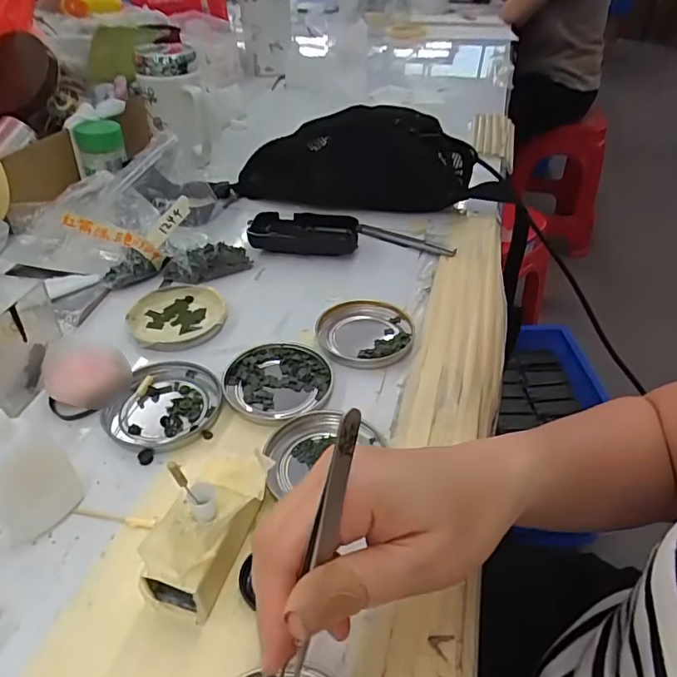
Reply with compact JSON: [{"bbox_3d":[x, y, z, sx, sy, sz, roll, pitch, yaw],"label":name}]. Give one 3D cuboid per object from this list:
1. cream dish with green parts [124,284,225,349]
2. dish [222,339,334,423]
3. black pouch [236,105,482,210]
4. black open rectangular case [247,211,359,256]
[{"bbox_3d":[-0.137,-0.019,0.449,0.079,0.012,0.080,1,40,-1],"label":"cream dish with green parts"},{"bbox_3d":[-0.046,0.029,0.391,0.079,0.008,0.071,-15,43,-19],"label":"dish"},{"bbox_3d":[0.018,-0.216,0.618,0.267,0.099,0.062,6,40,7],"label":"black pouch"},{"bbox_3d":[-0.036,-0.110,0.545,0.108,0.027,0.047,0,40,-3],"label":"black open rectangular case"}]

